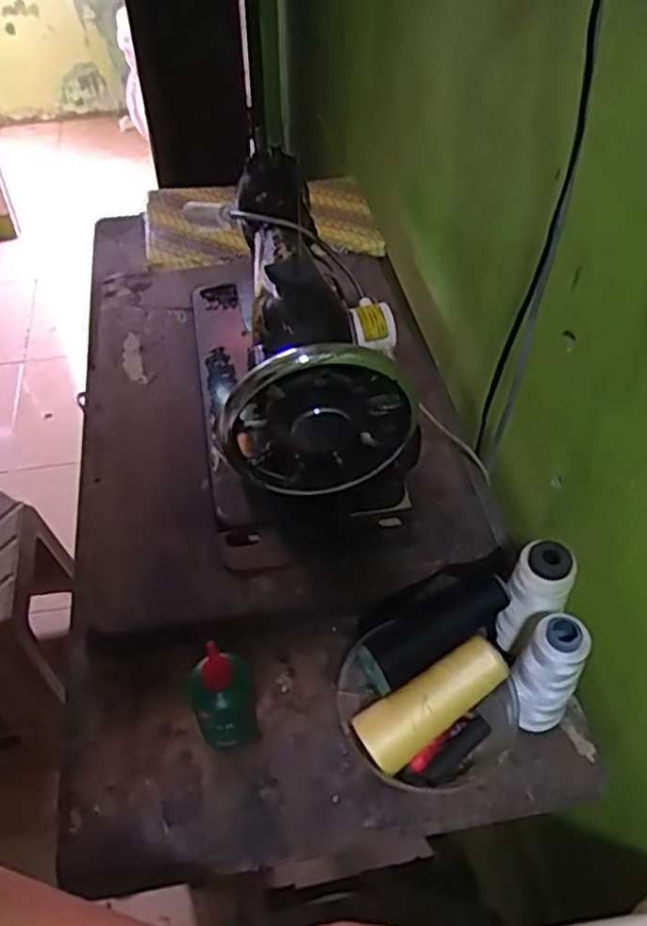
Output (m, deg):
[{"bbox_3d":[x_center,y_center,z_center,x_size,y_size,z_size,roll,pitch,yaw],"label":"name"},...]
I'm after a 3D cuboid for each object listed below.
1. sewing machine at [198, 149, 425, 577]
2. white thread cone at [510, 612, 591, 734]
[{"bbox_3d":[-0.041,-0.137,0.678,0.174,0.213,0.408,-10,50,-8],"label":"sewing machine"},{"bbox_3d":[0.154,0.148,0.503,0.040,0.107,0.037,0,49,0],"label":"white thread cone"}]

